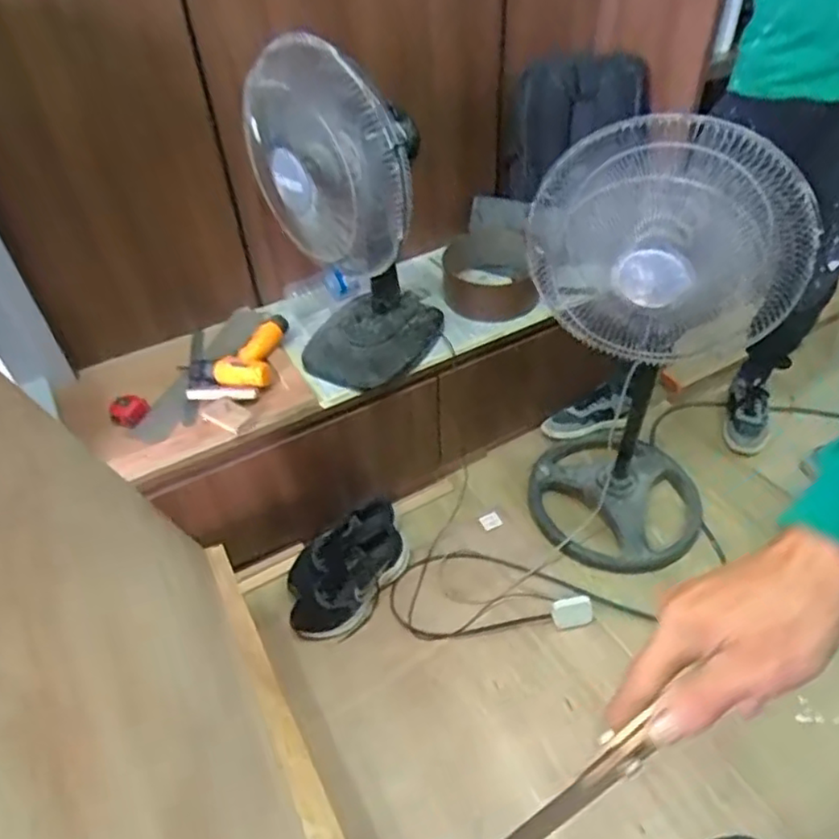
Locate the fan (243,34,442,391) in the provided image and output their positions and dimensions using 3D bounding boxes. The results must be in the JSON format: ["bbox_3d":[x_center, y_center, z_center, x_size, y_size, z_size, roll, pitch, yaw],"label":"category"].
[{"bbox_3d":[-0.138,-0.386,1.257,0.318,0.609,0.334,-5,43,-2],"label":"fan"}]

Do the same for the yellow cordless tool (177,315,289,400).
[{"bbox_3d":[-0.402,-0.136,1.393,0.187,0.074,0.252,2,43,5],"label":"yellow cordless tool"}]

